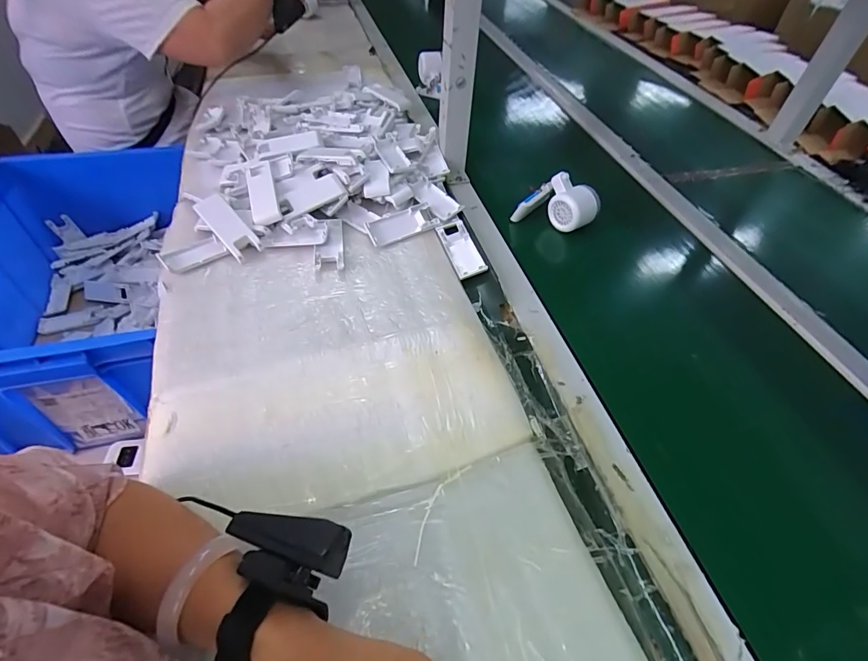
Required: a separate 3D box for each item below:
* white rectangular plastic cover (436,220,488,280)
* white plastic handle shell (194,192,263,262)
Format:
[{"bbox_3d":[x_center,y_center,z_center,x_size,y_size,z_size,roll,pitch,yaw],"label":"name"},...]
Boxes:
[{"bbox_3d":[0.038,-0.111,0.601,0.039,0.017,0.105,-12,51,-14],"label":"white rectangular plastic cover"},{"bbox_3d":[-0.274,-0.141,0.579,0.105,0.028,0.036,44,59,14],"label":"white plastic handle shell"}]

